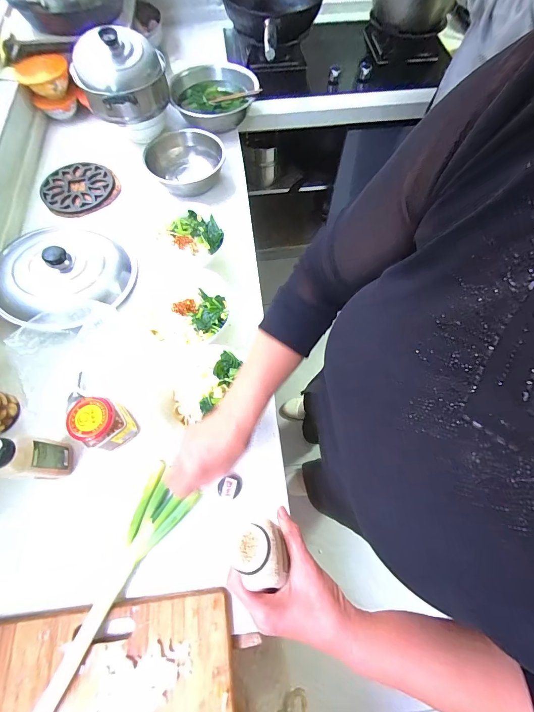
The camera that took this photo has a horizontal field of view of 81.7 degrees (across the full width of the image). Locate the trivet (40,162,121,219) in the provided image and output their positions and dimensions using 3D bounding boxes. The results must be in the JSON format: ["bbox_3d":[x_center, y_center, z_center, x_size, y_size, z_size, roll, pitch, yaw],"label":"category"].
[{"bbox_3d":[-0.508,-0.452,0.832,0.169,0.027,0.183,0,68,0],"label":"trivet"}]

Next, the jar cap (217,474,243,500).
[{"bbox_3d":[-0.063,0.228,0.540,0.041,0.028,0.036,-29,71,-12],"label":"jar cap"}]

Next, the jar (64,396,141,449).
[{"bbox_3d":[-0.279,0.116,0.531,0.072,0.102,0.074,40,74,15],"label":"jar"}]

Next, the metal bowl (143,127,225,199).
[{"bbox_3d":[-0.206,-0.507,0.812,0.190,0.068,0.193,0,68,0],"label":"metal bowl"}]

